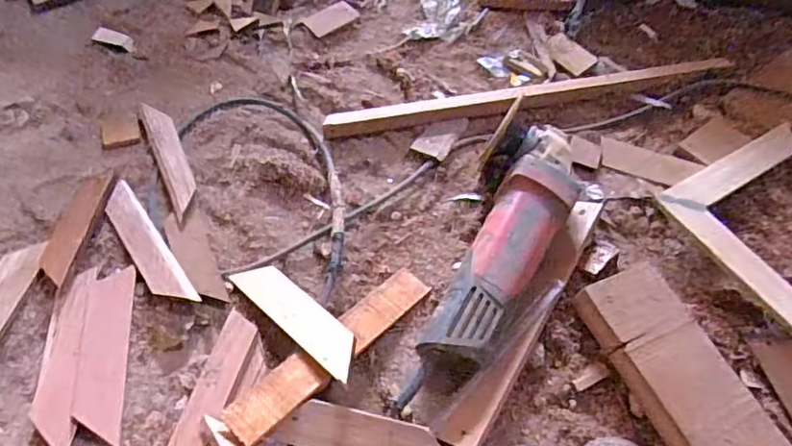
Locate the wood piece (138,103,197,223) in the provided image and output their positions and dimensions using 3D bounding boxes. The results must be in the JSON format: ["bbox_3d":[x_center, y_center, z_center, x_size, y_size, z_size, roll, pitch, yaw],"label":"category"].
[{"bbox_3d":[-0.235,-0.067,0.596,0.032,0.020,0.142,-23,64,-14],"label":"wood piece"}]

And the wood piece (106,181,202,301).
[{"bbox_3d":[-0.235,0.019,0.536,0.032,0.008,0.153,-34,67,-19],"label":"wood piece"}]

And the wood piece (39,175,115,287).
[{"bbox_3d":[-0.301,0.004,0.541,0.033,0.018,0.115,6,61,1],"label":"wood piece"}]

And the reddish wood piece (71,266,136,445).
[{"bbox_3d":[-0.248,0.109,0.488,0.036,0.013,0.148,-6,61,-5],"label":"reddish wood piece"}]

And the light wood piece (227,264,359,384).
[{"bbox_3d":[-0.086,0.079,0.499,0.036,0.007,0.157,-41,50,-22],"label":"light wood piece"}]

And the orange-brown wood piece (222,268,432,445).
[{"bbox_3d":[-0.051,0.104,0.485,0.039,0.010,0.207,40,55,18],"label":"orange-brown wood piece"}]

